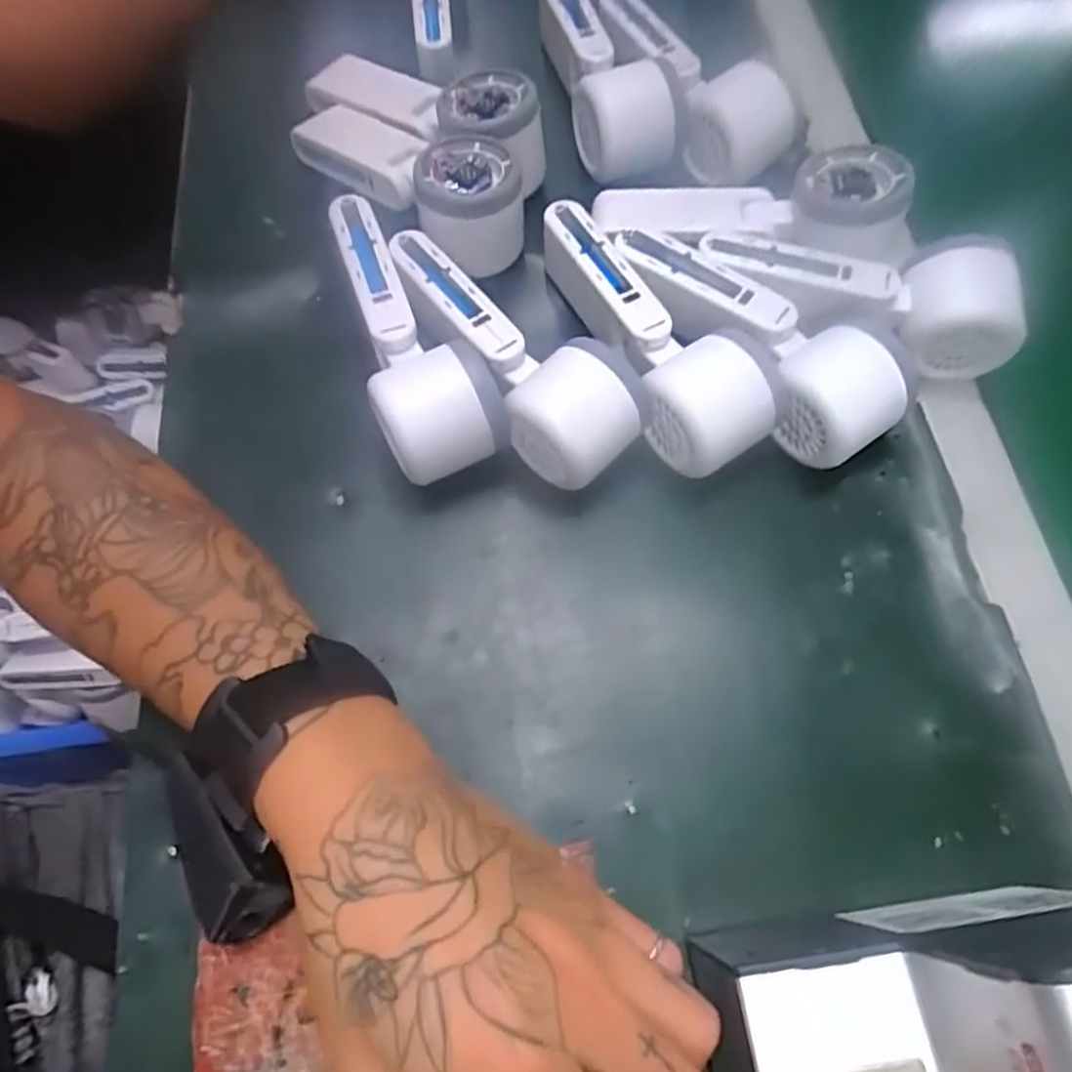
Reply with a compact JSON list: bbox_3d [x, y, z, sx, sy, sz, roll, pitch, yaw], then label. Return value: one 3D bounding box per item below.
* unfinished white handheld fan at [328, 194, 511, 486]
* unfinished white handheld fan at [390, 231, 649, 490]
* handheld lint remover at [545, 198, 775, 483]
[{"bbox_3d":[-0.066,-0.107,0.385,0.060,0.049,0.161,-18,69,-6],"label":"unfinished white handheld fan"},{"bbox_3d":[-0.014,-0.097,0.377,0.063,0.050,0.163,-37,72,-13],"label":"unfinished white handheld fan"},{"bbox_3d":[0.063,-0.107,0.381,0.062,0.049,0.159,-23,69,-8],"label":"handheld lint remover"}]

